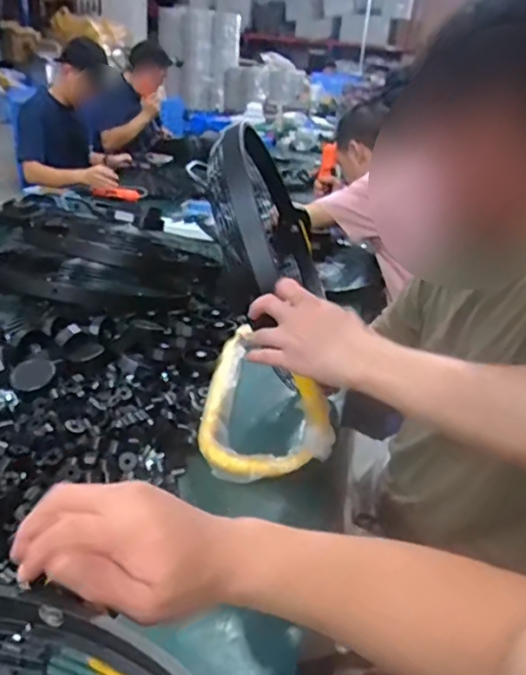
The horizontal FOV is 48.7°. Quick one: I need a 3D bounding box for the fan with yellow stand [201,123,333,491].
[{"bbox_3d":[0.018,-0.104,0.970,0.207,0.413,0.552,5,26,0],"label":"fan with yellow stand"}]

